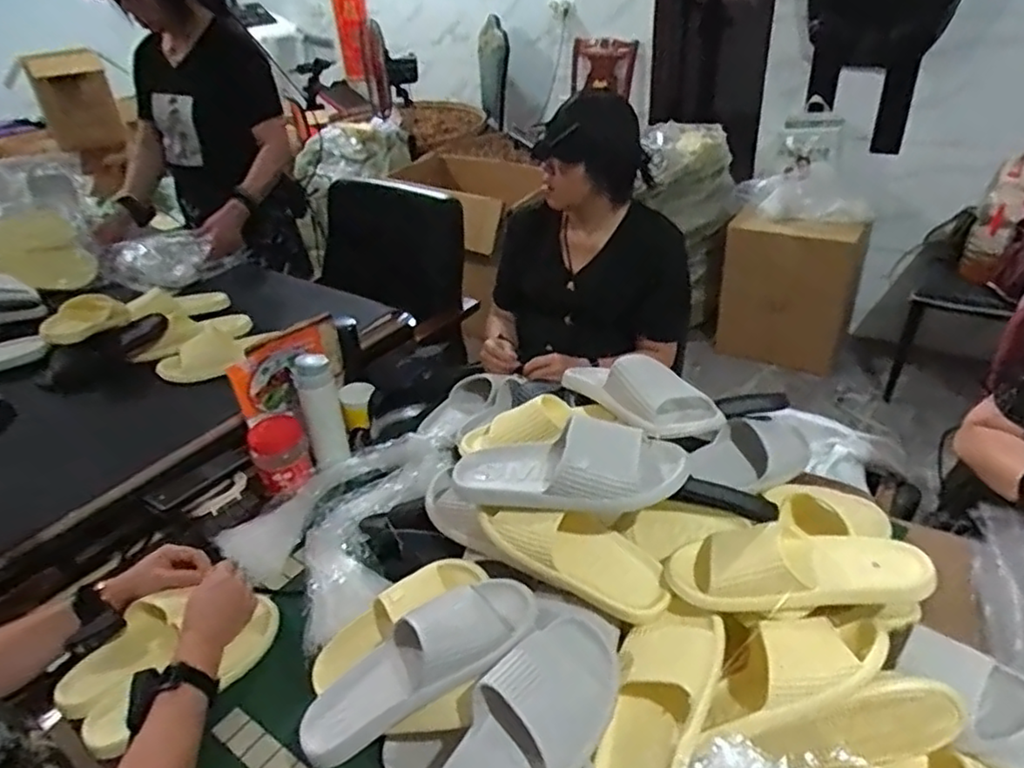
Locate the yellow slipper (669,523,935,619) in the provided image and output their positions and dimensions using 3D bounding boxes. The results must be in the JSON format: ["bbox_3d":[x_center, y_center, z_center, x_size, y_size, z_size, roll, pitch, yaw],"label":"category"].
[{"bbox_3d":[0.307,0.196,0.735,0.263,0.064,0.107,-3,33,2],"label":"yellow slipper"}]

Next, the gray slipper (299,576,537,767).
[{"bbox_3d":[-0.102,0.294,0.726,0.279,0.071,0.106,-32,40,-15],"label":"gray slipper"}]

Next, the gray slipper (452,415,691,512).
[{"bbox_3d":[0.063,0.092,0.788,0.272,0.082,0.100,0,34,7],"label":"gray slipper"}]

